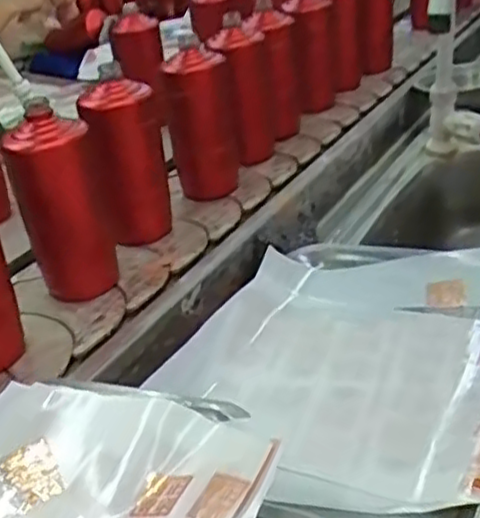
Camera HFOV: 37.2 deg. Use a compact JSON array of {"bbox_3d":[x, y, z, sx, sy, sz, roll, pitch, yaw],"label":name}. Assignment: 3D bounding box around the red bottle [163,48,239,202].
[{"bbox_3d":[-0.046,-0.157,0.864,0.077,0.170,0.066,-8,29,-2],"label":"red bottle"}]

